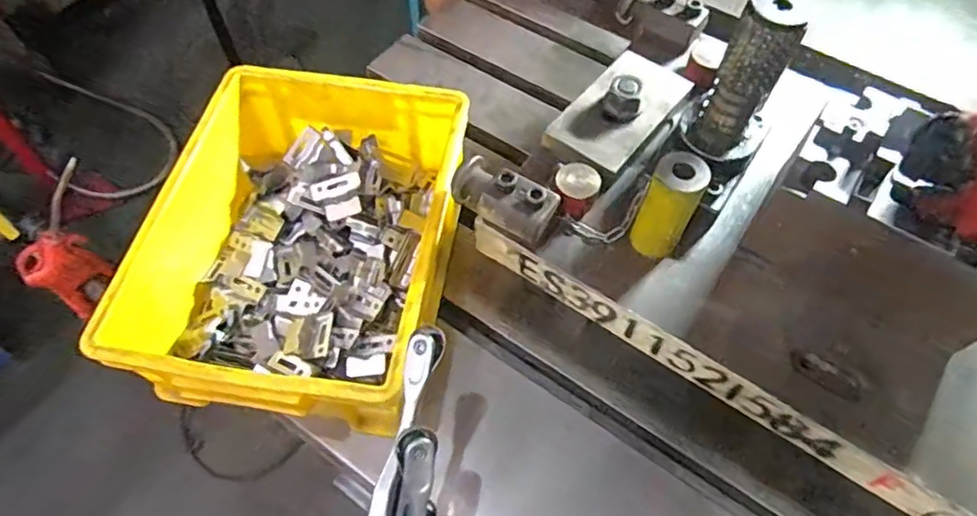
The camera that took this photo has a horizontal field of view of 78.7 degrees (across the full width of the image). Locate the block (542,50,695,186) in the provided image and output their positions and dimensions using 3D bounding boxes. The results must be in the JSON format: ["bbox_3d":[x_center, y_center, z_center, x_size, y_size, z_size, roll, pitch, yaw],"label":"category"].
[{"bbox_3d":[0.130,-0.146,0.571,0.084,0.039,0.163,36,64,19],"label":"block"}]

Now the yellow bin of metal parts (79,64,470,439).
[{"bbox_3d":[-0.173,-0.015,0.589,0.264,0.115,0.345,10,59,5],"label":"yellow bin of metal parts"}]

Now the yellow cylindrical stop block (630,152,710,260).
[{"bbox_3d":[0.143,-0.036,0.481,0.039,0.098,0.040,1,59,-1],"label":"yellow cylindrical stop block"}]

